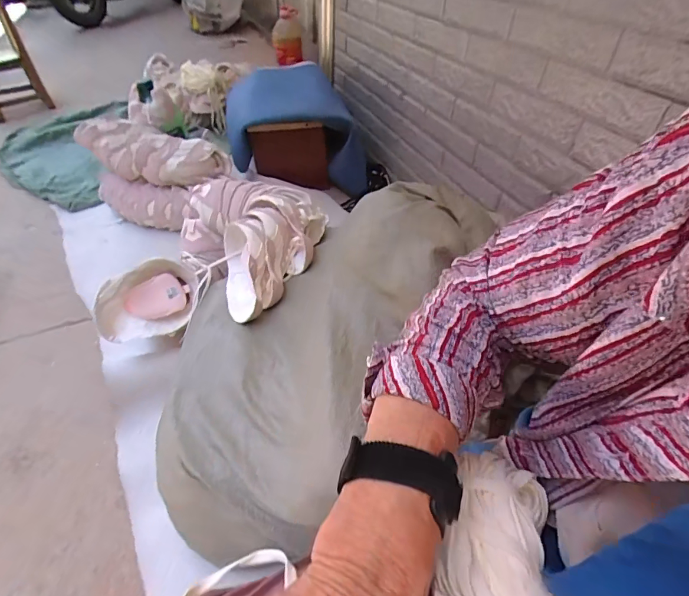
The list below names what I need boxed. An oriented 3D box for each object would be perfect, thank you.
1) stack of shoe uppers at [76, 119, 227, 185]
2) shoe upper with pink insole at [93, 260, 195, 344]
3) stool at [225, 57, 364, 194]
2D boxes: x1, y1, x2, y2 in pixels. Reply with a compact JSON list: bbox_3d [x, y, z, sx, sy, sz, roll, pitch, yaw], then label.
[{"bbox_3d":[-0.587,-0.435,1.199,0.430,0.145,0.134,1,44,-2],"label":"stack of shoe uppers"},{"bbox_3d":[-0.408,0.010,0.819,0.080,0.141,0.199,-11,19,47],"label":"shoe upper with pink insole"},{"bbox_3d":[-0.161,-0.655,1.457,0.444,0.329,0.503,0,44,-3],"label":"stool"}]

